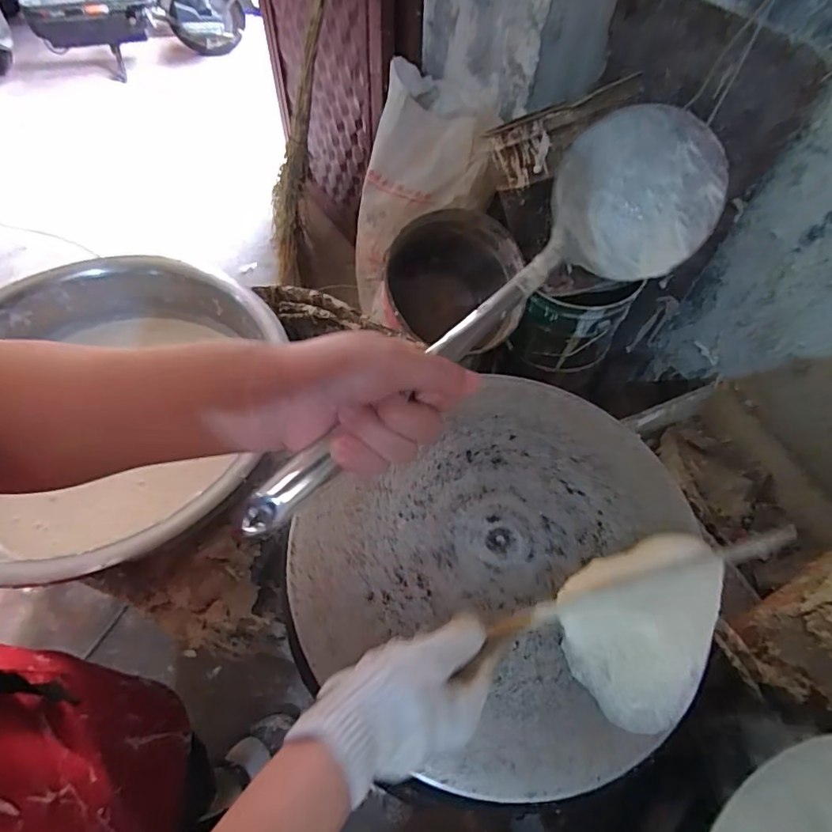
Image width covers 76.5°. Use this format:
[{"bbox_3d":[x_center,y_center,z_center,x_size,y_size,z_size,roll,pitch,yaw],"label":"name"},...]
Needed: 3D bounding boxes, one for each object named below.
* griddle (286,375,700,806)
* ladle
[{"bbox_3d":[0.092,0.139,0.476,0.363,0.023,0.326,-32,64,-20],"label":"griddle"},{"bbox_3d":[0.035,-0.048,0.293,0.319,0.071,0.081,-40,67,-10],"label":"ladle"}]

